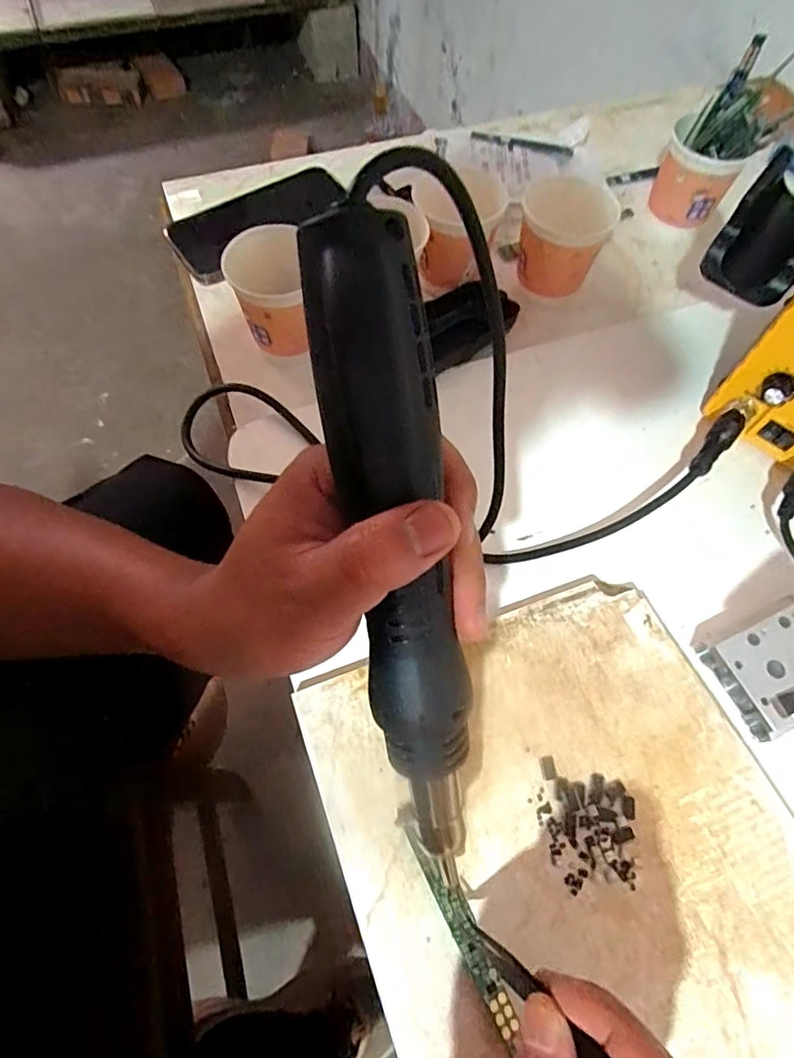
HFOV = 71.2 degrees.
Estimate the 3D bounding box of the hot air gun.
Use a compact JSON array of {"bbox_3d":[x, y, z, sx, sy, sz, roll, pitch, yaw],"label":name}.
[{"bbox_3d":[0.002,0.017,0.192,0.034,0.033,0.220,-12,105,-9],"label":"hot air gun"}]

